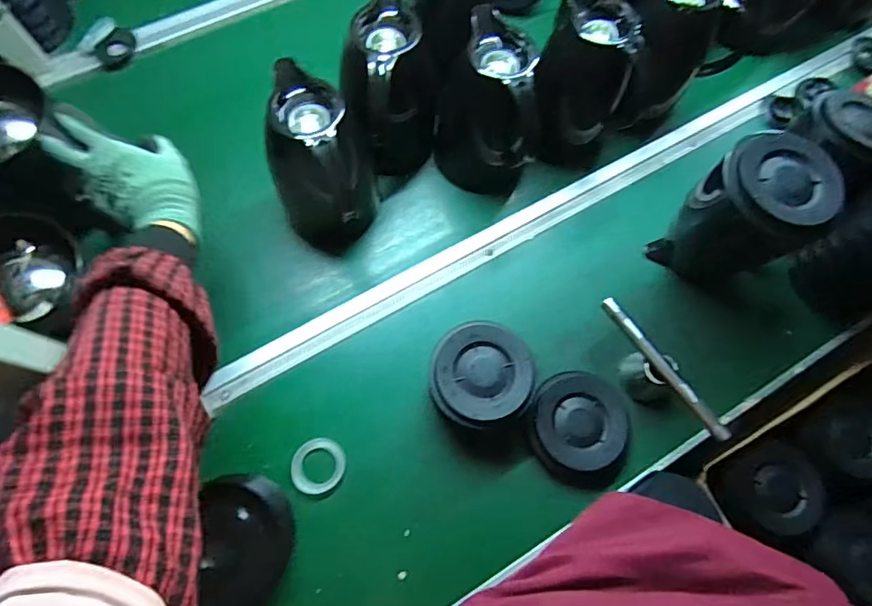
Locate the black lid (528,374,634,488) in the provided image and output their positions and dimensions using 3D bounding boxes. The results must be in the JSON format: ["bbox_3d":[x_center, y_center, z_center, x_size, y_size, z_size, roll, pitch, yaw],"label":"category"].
[{"bbox_3d":[0.170,0.151,0.615,0.116,0.029,0.129,-2,71,-3],"label":"black lid"}]

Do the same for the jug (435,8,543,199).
[{"bbox_3d":[0.061,-0.227,0.635,0.108,0.191,0.132,3,71,-1],"label":"jug"}]

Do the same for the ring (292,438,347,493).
[{"bbox_3d":[-0.136,0.188,0.598,0.059,0.009,0.061,1,71,-2],"label":"ring"}]

